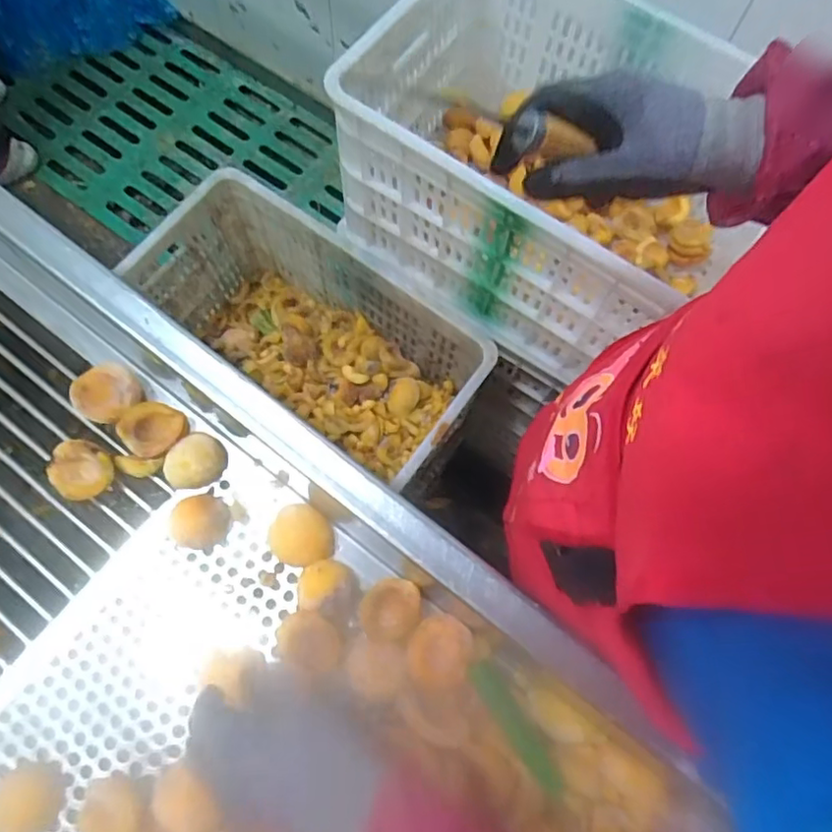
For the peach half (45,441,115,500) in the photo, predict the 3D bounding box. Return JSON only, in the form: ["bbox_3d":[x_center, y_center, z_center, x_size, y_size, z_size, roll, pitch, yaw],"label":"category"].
[{"bbox_3d":[-0.305,0.051,0.575,0.059,0.028,0.050,25,71,7],"label":"peach half"}]

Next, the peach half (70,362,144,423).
[{"bbox_3d":[-0.292,-0.021,0.597,0.059,0.026,0.057,1,70,-2],"label":"peach half"}]

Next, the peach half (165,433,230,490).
[{"bbox_3d":[-0.201,0.041,0.579,0.055,0.036,0.052,6,70,0],"label":"peach half"}]

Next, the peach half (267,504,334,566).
[{"bbox_3d":[-0.101,0.109,0.562,0.058,0.029,0.050,29,71,8],"label":"peach half"}]

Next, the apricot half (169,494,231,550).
[{"bbox_3d":[-0.194,0.091,0.560,0.054,0.036,0.050,-2,70,-3],"label":"apricot half"}]

